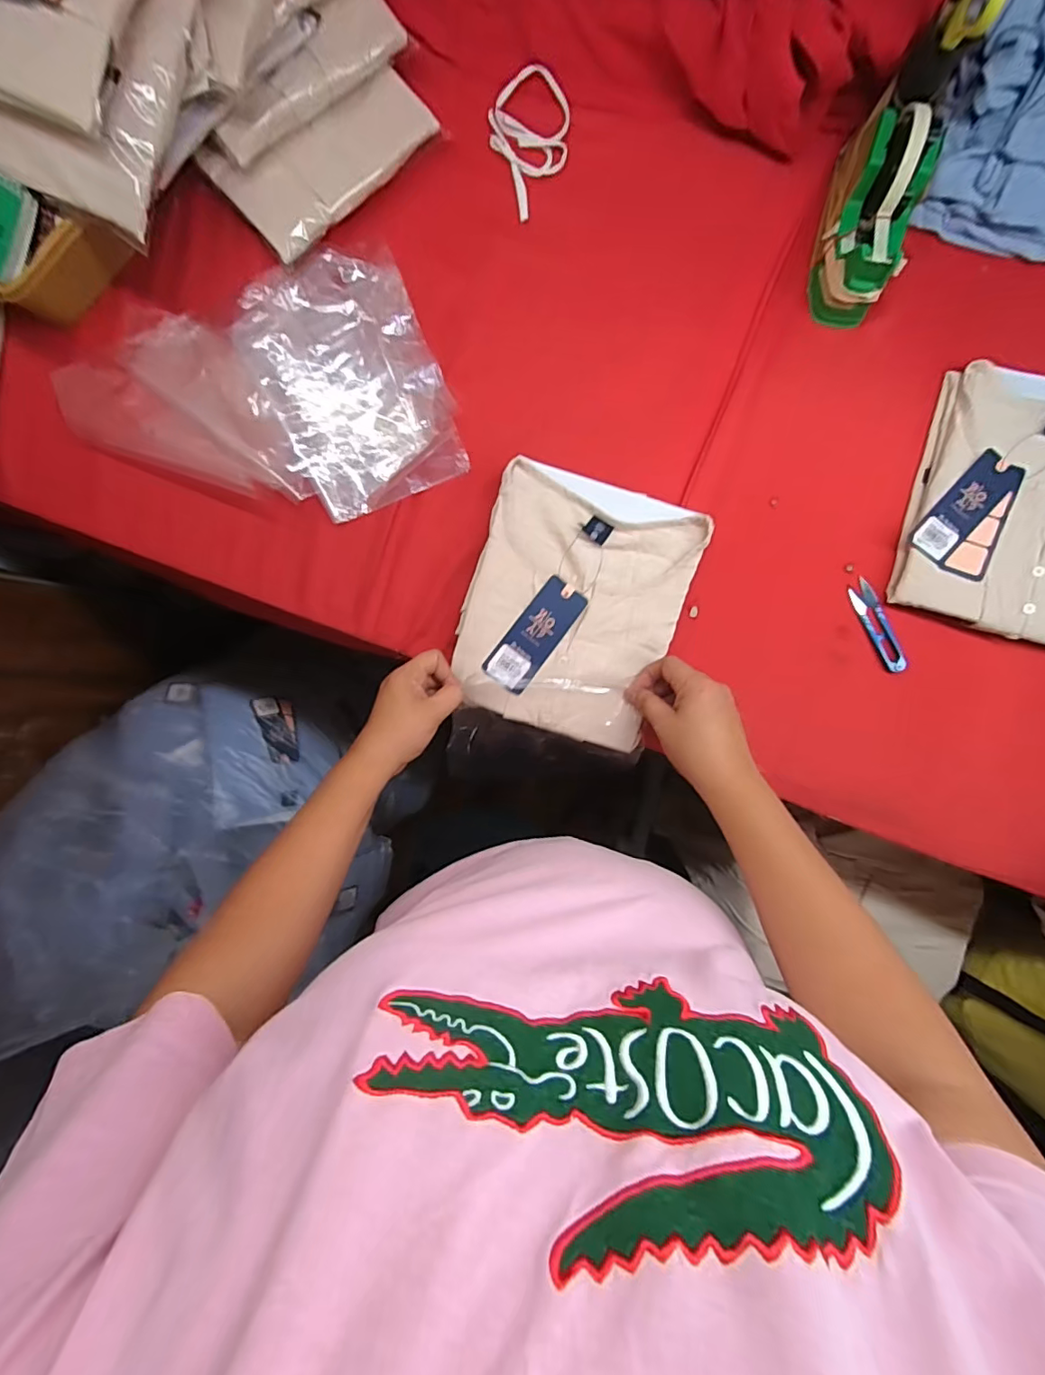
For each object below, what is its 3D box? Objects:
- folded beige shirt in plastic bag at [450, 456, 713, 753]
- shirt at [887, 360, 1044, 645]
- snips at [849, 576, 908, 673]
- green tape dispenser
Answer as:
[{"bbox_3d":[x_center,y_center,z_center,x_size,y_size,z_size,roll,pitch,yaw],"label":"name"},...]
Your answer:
[{"bbox_3d":[0.052,-0.082,0.532,0.210,0.024,0.252,17,89,0],"label":"folded beige shirt in plastic bag"},{"bbox_3d":[0.510,-0.180,0.528,0.216,0.040,0.246,17,89,0],"label":"shirt"},{"bbox_3d":[0.374,-0.063,0.547,0.024,0.005,0.102,-27,89,0],"label":"snips"},{"bbox_3d":[0.332,-0.453,0.488,0.068,0.099,0.164,10,89,0],"label":"green tape dispenser"}]

